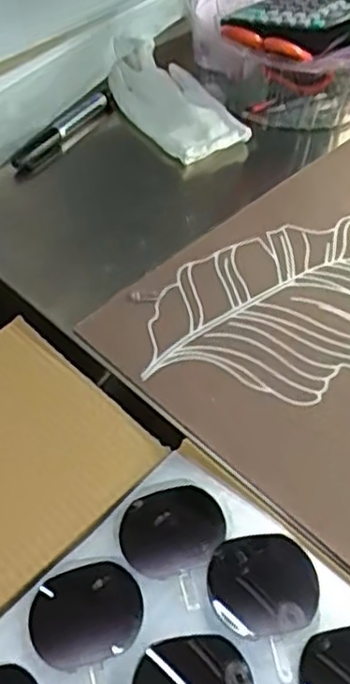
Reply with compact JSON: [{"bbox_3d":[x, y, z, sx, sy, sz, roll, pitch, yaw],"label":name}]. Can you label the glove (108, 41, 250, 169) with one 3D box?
[{"bbox_3d":[-0.005,-0.236,0.691,0.091,0.035,0.161,-19,55,-20],"label":"glove"}]

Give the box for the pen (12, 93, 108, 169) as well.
[{"bbox_3d":[-0.106,-0.198,0.651,0.014,0.015,0.130,26,53,16],"label":"pen"}]

